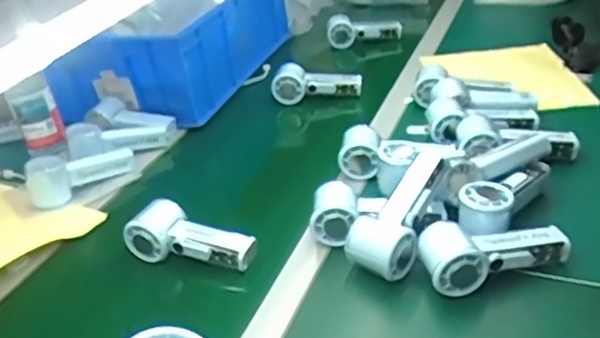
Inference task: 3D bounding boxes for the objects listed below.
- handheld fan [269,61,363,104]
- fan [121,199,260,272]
[{"bbox_3d":[0.028,-0.153,1.040,0.153,0.061,0.029,-7,31,2],"label":"handheld fan"},{"bbox_3d":[-0.129,0.076,0.700,0.149,0.052,0.051,5,33,21],"label":"fan"}]

